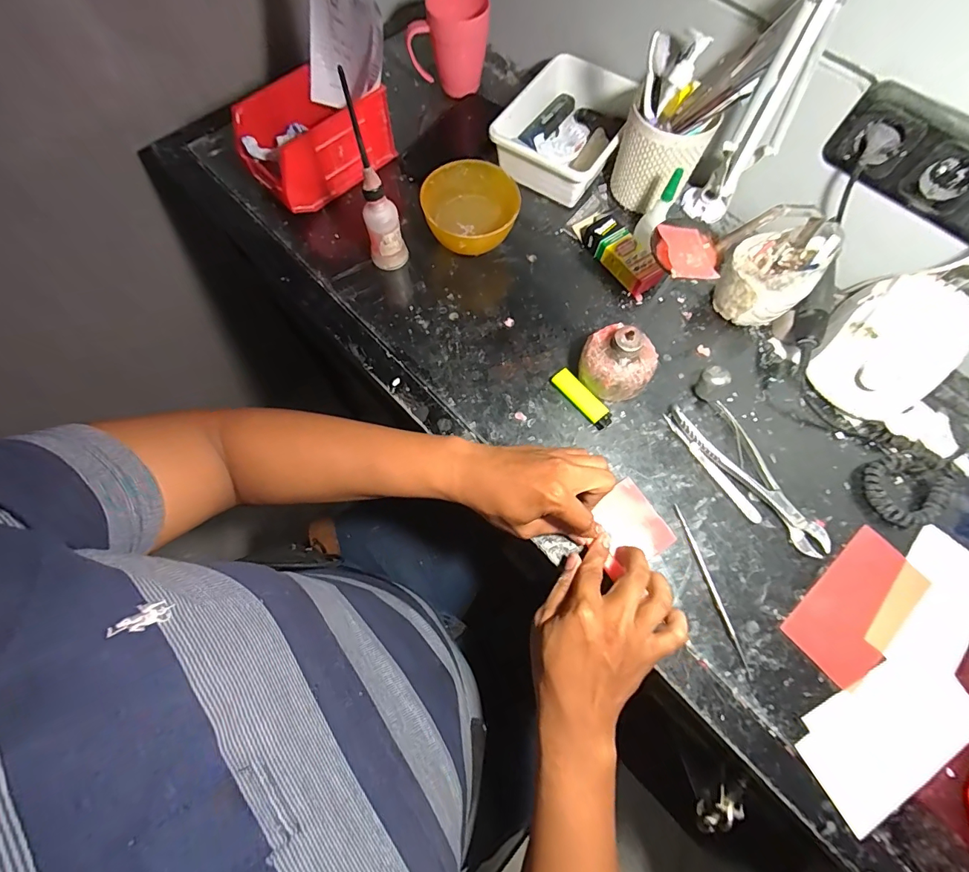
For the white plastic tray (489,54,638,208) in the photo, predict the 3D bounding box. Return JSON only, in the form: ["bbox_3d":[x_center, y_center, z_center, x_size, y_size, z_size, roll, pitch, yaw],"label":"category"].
[{"bbox_3d":[0.107,-0.401,0.579,0.140,0.065,0.177,27,73,8],"label":"white plastic tray"}]

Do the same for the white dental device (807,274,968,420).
[{"bbox_3d":[0.418,-0.089,0.459,0.137,0.076,0.108,-42,77,-13],"label":"white dental device"}]

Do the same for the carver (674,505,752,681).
[{"bbox_3d":[0.218,0.144,0.420,0.008,0.004,0.160,-14,72,-6],"label":"carver"}]

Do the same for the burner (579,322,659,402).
[{"bbox_3d":[0.141,-0.080,0.461,0.079,0.075,0.068,43,76,12],"label":"burner"}]

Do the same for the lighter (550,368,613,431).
[{"bbox_3d":[0.106,-0.041,0.478,0.023,0.012,0.078,-40,76,-13],"label":"lighter"}]

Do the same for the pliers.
[{"bbox_3d":[0.279,0.034,0.455,0.053,0.012,0.194,-37,76,-12],"label":"pliers"}]

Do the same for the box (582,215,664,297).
[{"bbox_3d":[0.166,-0.222,0.537,0.044,0.030,0.106,-34,75,-12],"label":"box"}]

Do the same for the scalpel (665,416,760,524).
[{"bbox_3d":[0.237,0.032,0.459,0.012,0.004,0.137,-33,75,-11],"label":"scalpel"}]

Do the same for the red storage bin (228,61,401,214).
[{"bbox_3d":[-0.208,-0.370,0.547,0.096,0.093,0.170,43,76,13],"label":"red storage bin"}]

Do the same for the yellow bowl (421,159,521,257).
[{"bbox_3d":[-0.016,-0.261,0.526,0.106,0.065,0.114,0,71,-1],"label":"yellow bowl"}]

